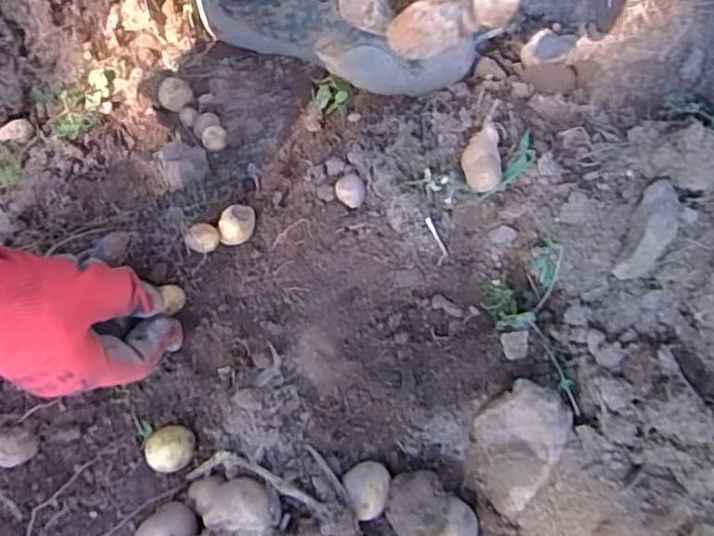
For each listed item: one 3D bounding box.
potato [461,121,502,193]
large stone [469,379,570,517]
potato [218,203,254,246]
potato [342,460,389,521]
[{"bbox_3d":[0.079,-0.069,0.390,0.024,0.015,0.041,-5,66,-6],"label":"potato"},{"bbox_3d":[0.089,0.099,0.347,0.046,0.038,0.065,28,70,10],"label":"large stone"},{"bbox_3d":[-0.077,-0.026,0.396,0.020,0.021,0.025,5,72,2],"label":"potato"},{"bbox_3d":[0.007,0.127,0.353,0.026,0.019,0.029,-23,73,-7],"label":"potato"}]

